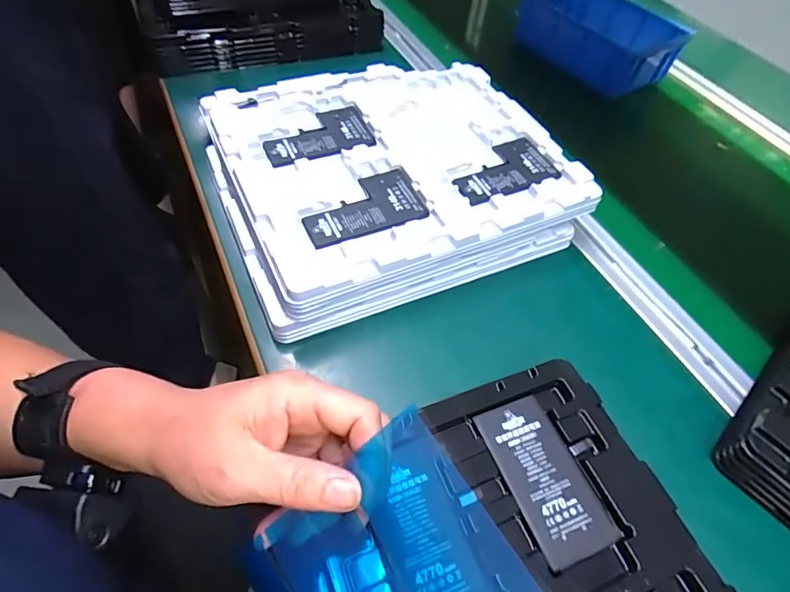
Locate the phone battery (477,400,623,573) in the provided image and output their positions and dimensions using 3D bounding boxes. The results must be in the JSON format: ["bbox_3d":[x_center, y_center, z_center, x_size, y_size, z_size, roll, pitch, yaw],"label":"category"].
[{"bbox_3d":[0.095,0.114,0.296,0.050,0.005,0.097,-16,56,-18],"label":"phone battery"}]

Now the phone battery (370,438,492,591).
[{"bbox_3d":[0.015,0.138,0.269,0.049,0.004,0.096,-15,56,-17],"label":"phone battery"}]

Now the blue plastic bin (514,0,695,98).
[{"bbox_3d":[0.280,-0.366,0.635,0.212,0.071,0.139,40,59,22],"label":"blue plastic bin"}]

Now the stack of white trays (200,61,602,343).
[{"bbox_3d":[-0.013,-0.125,0.441,0.294,0.069,0.281,-18,57,-19],"label":"stack of white trays"}]

